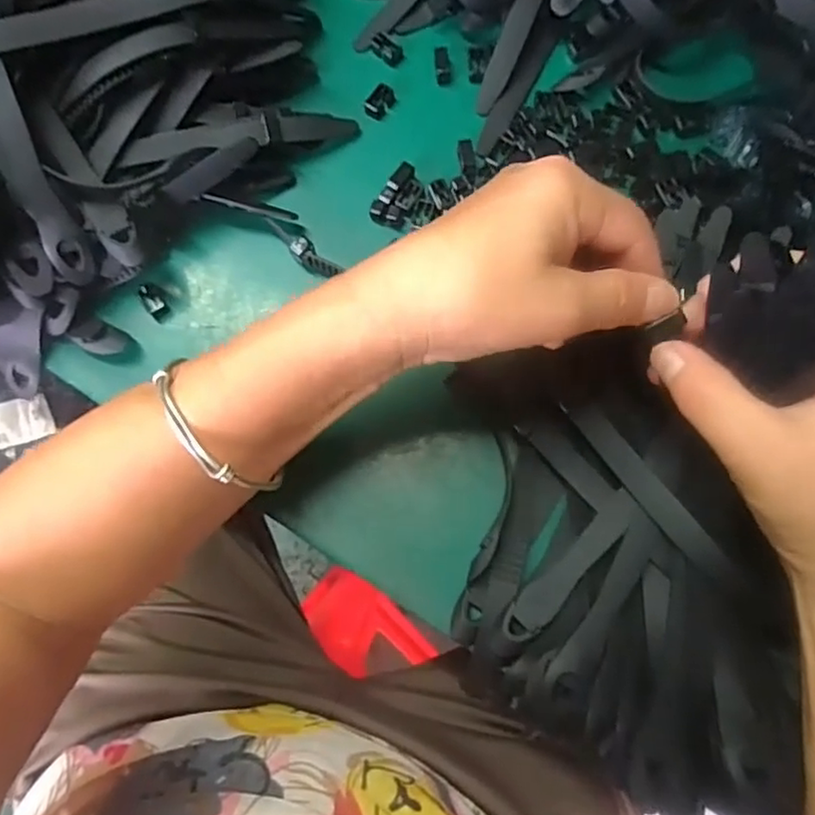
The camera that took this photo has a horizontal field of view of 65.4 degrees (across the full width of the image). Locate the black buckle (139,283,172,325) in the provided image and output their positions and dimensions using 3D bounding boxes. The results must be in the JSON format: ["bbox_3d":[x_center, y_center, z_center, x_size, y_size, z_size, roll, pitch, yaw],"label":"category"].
[{"bbox_3d":[-0.126,-0.053,0.315,0.010,0.004,0.020,-35,82,-6],"label":"black buckle"}]

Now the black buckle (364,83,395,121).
[{"bbox_3d":[-0.014,-0.162,0.336,0.011,0.008,0.018,33,81,8],"label":"black buckle"}]

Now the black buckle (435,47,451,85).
[{"bbox_3d":[0.019,-0.183,0.339,0.008,0.006,0.020,-5,80,-1],"label":"black buckle"}]

